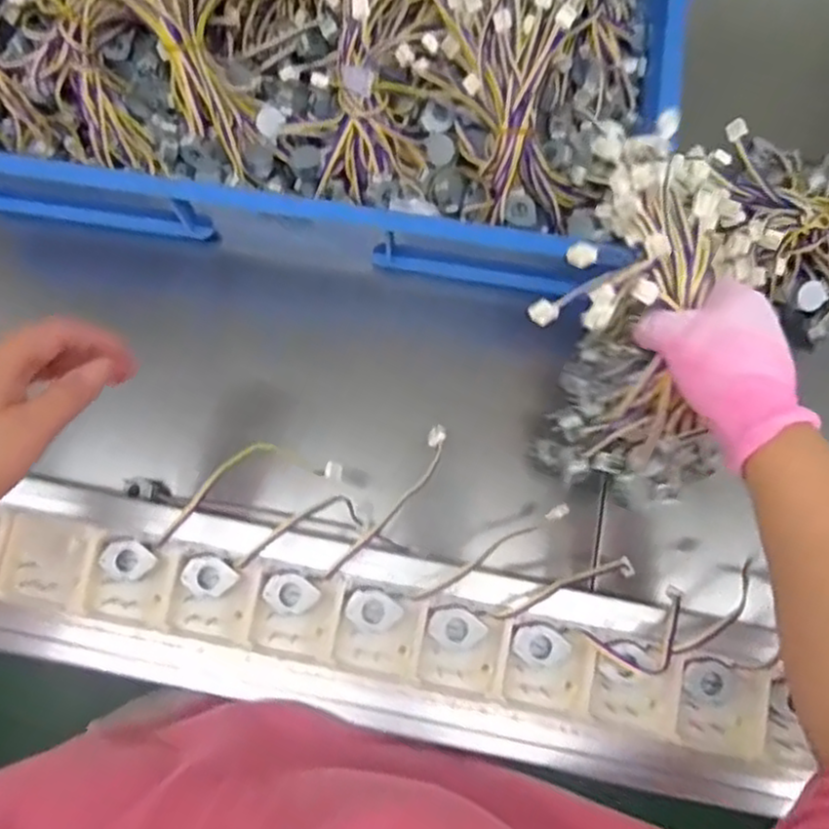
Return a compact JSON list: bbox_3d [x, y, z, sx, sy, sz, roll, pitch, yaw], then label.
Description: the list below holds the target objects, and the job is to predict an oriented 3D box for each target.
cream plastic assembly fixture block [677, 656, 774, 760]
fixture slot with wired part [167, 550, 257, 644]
[{"bbox_3d":[0.177,0.166,0.403,0.047,0.010,0.048,11,76,3],"label":"cream plastic assembly fixture block"},{"bbox_3d":[-0.119,0.109,0.418,0.045,0.015,0.047,11,76,3],"label":"fixture slot with wired part"}]

